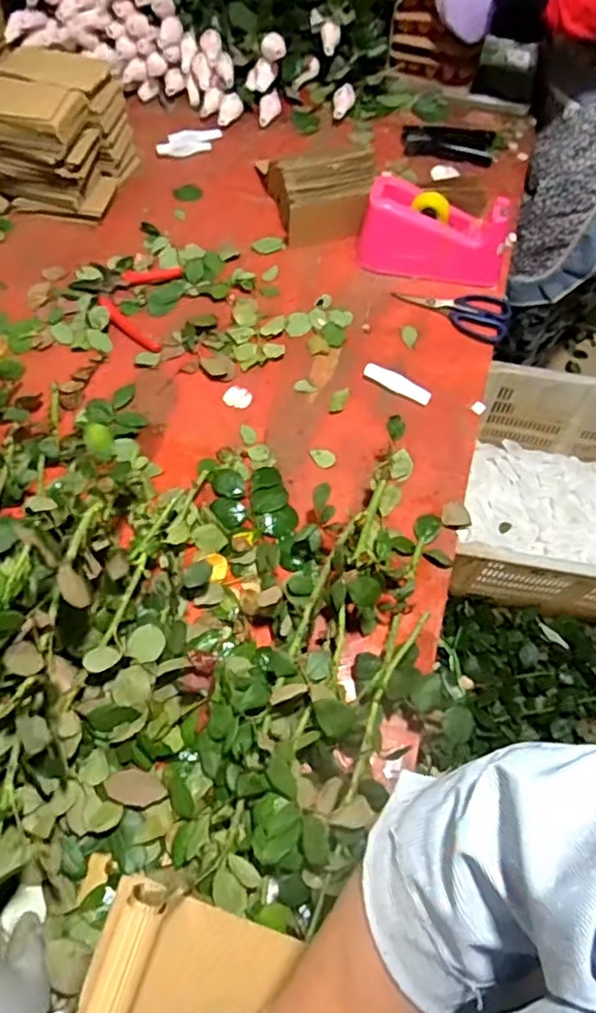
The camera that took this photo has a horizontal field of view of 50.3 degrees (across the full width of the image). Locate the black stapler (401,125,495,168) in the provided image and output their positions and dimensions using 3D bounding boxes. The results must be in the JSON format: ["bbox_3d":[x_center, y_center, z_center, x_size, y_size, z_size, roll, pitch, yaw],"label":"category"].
[{"bbox_3d":[0.255,-0.606,1.059,0.156,0.027,0.068,1,63,-1],"label":"black stapler"}]

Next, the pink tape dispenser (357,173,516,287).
[{"bbox_3d":[0.195,-0.377,0.888,0.208,0.098,0.065,13,63,5],"label":"pink tape dispenser"}]

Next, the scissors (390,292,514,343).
[{"bbox_3d":[0.222,-0.284,0.899,0.163,0.010,0.081,29,66,13],"label":"scissors"}]

